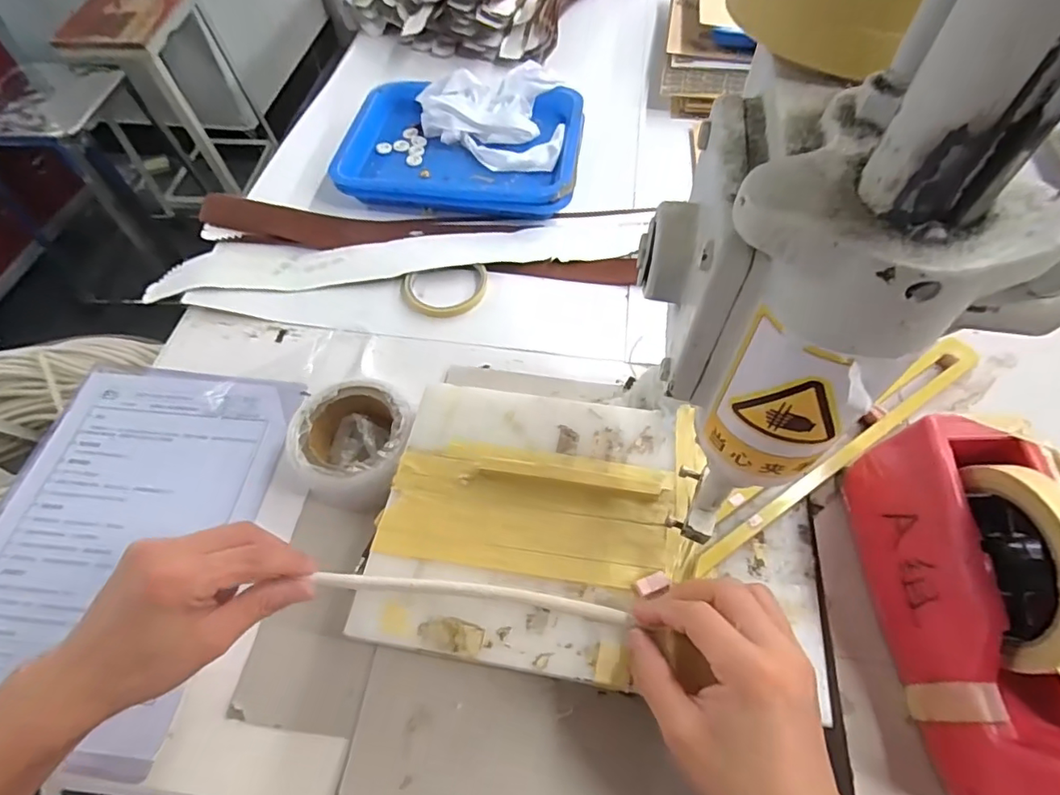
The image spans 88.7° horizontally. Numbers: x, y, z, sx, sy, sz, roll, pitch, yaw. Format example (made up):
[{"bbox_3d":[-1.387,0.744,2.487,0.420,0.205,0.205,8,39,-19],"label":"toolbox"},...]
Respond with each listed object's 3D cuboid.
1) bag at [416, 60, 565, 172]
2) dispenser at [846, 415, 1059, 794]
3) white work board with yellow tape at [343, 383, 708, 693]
[{"bbox_3d":[-0.050,-0.356,0.694,0.184,0.051,0.157,0,58,0],"label":"bag"},{"bbox_3d":[0.251,0.109,0.290,0.073,0.122,0.191,2,58,2],"label":"dispenser"},{"bbox_3d":[0.005,0.084,0.386,0.213,0.013,0.195,8,59,6],"label":"white work board with yellow tape"}]

